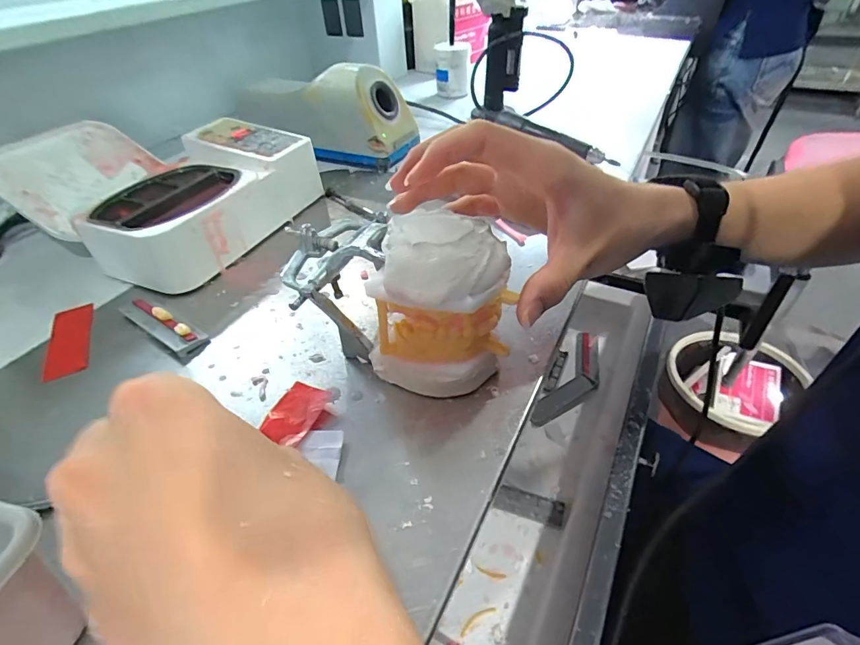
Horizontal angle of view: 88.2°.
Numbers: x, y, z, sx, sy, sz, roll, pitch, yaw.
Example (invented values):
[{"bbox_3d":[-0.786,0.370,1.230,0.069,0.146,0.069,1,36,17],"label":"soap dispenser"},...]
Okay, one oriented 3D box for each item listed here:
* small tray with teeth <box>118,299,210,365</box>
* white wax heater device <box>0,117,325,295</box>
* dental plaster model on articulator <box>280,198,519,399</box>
[{"bbox_3d":[-0.189,0.000,0.311,0.089,0.012,0.022,25,50,29],"label":"small tray with teeth"},{"bbox_3d":[-0.250,-0.129,0.415,0.227,0.070,0.191,16,46,21],"label":"white wax heater device"},{"bbox_3d":[-0.023,-0.013,0.253,0.126,0.090,0.072,20,48,25],"label":"dental plaster model on articulator"}]

